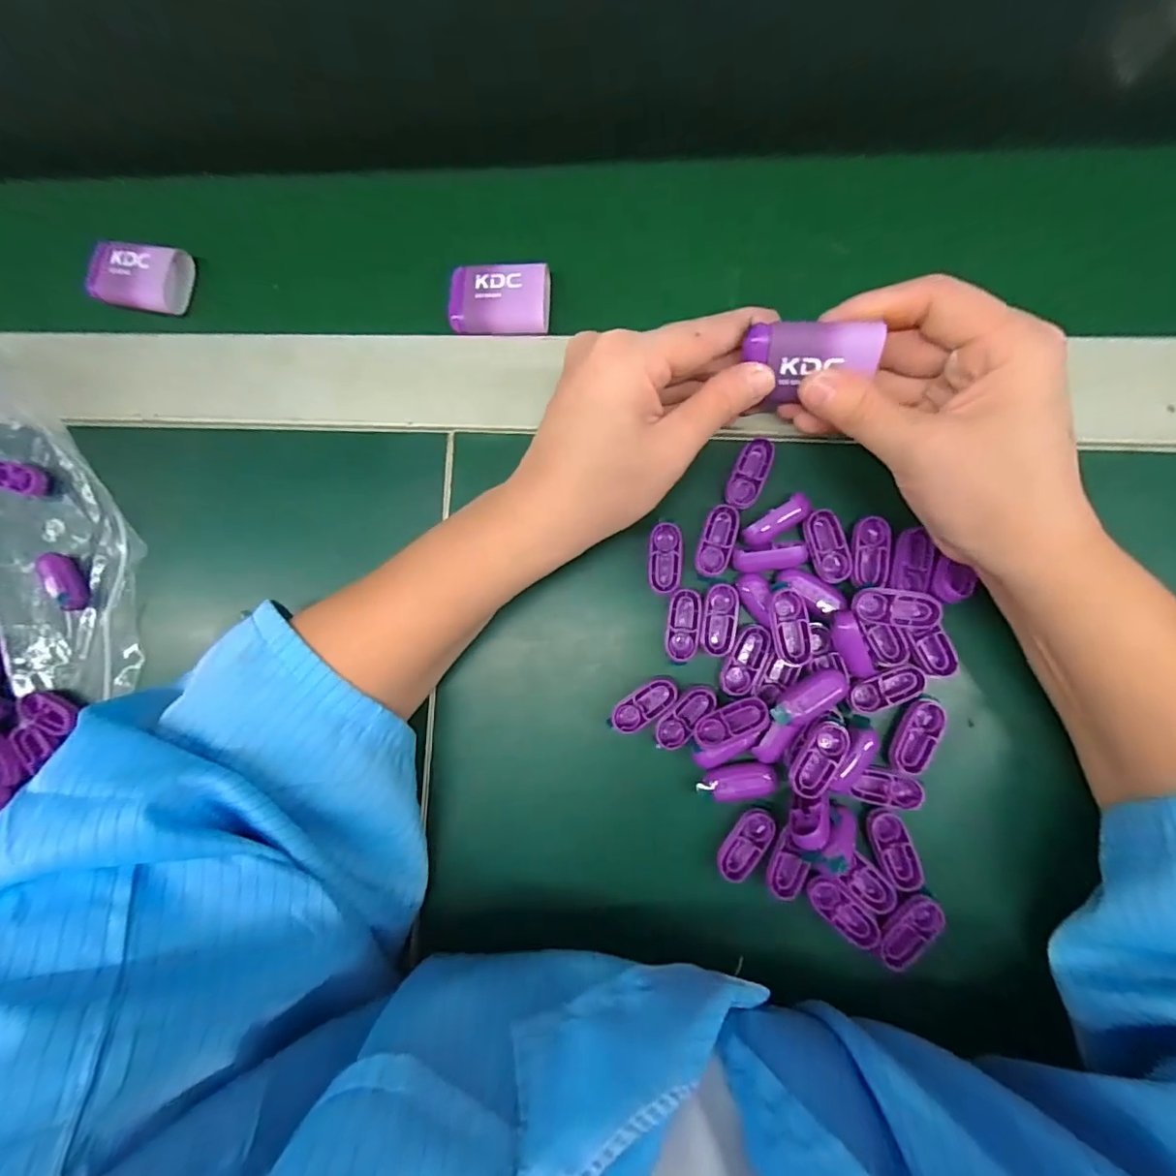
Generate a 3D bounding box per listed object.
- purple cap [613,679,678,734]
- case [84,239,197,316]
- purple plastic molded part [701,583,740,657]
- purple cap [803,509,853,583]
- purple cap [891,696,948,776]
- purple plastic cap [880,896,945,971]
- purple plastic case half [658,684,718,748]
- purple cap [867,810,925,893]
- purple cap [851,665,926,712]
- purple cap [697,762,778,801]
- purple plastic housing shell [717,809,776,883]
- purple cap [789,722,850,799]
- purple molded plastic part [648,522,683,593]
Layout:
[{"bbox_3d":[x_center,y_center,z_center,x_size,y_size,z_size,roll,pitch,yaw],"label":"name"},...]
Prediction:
[{"bbox_3d":[0.027,0.056,0.257,0.033,0.010,0.015,-38,83,1],"label":"purple cap"},{"bbox_3d":[-0.249,-0.175,0.302,0.050,0.017,0.039,16,87,6],"label":"case"},{"bbox_3d":[0.062,0.015,0.255,0.016,0.011,0.033,7,86,6],"label":"purple plastic molded part"},{"bbox_3d":[0.110,-0.019,0.249,0.017,0.006,0.033,-22,84,3],"label":"purple cap"},{"bbox_3d":[0.147,0.067,0.241,0.014,0.007,0.033,20,87,6],"label":"purple cap"},{"bbox_3d":[0.141,0.151,0.236,0.013,0.006,0.033,42,90,7],"label":"purple plastic cap"},{"bbox_3d":[0.045,0.060,0.249,0.015,0.006,0.033,38,90,7],"label":"purple plastic case half"},{"bbox_3d":[0.136,0.116,0.237,0.015,0.006,0.032,-20,84,3],"label":"purple cap"},{"bbox_3d":[0.135,0.046,0.243,0.032,0.007,0.014,-27,84,3],"label":"purple cap"},{"bbox_3d":[0.068,0.089,0.248,0.034,0.010,0.013,-6,85,5],"label":"purple cap"},{"bbox_3d":[0.073,0.117,0.247,0.016,0.004,0.033,34,89,7],"label":"purple plastic housing shell"},{"bbox_3d":[0.101,0.075,0.236,0.015,0.012,0.034,28,88,7],"label":"purple cap"},{"bbox_3d":[0.037,-0.014,0.254,0.016,0.004,0.032,3,86,5],"label":"purple molded plastic part"}]

